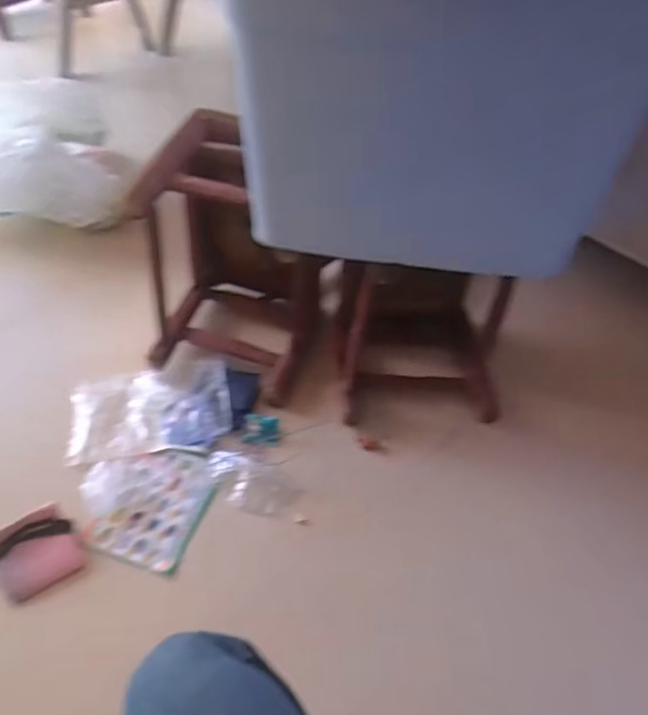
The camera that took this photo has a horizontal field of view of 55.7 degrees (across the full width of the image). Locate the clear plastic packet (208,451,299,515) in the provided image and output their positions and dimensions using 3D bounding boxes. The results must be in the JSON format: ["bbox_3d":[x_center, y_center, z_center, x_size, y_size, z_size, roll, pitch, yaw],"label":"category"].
[{"bbox_3d":[-0.126,0.205,1.008,0.155,0.010,0.081,20,50,16],"label":"clear plastic packet"}]

